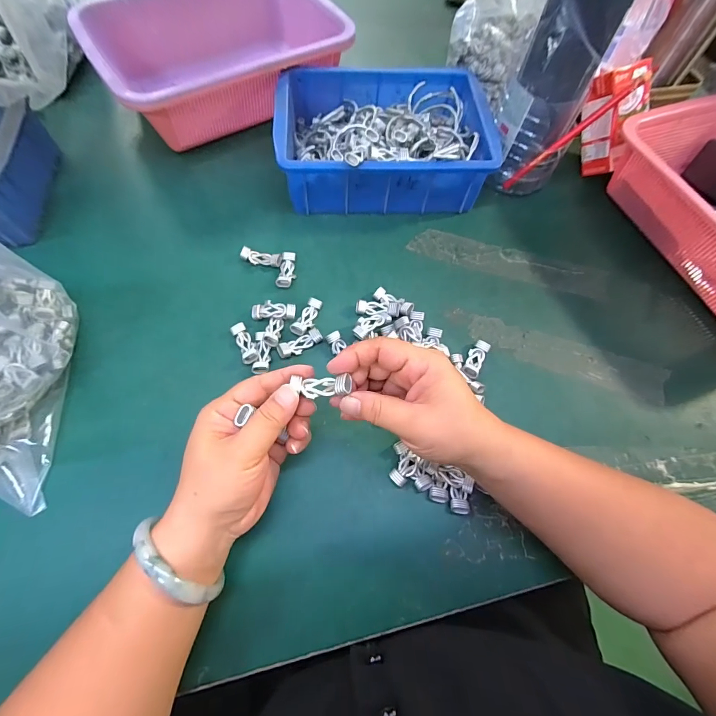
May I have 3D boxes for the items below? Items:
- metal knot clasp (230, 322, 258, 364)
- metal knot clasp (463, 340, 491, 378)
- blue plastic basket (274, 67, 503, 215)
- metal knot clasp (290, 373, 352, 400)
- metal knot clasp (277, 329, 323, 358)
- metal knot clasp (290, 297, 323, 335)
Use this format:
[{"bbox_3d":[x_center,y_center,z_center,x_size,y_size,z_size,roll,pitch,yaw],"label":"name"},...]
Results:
[{"bbox_3d":[-0.110,-0.013,0.342,0.015,0.012,0.042,-25,69,-14],"label":"metal knot clasp"},{"bbox_3d":[0.117,0.001,0.345,0.016,0.011,0.044,27,67,9],"label":"metal knot clasp"},{"bbox_3d":[0.030,-0.266,0.429,0.242,0.079,0.181,-4,66,-5],"label":"blue plastic basket"},{"bbox_3d":[-0.025,0.019,0.240,0.037,0.010,0.014,-4,64,16],"label":"metal knot clasp"},{"bbox_3d":[-0.057,-0.015,0.343,0.045,0.008,0.016,-29,70,-15],"label":"metal knot clasp"},{"bbox_3d":[-0.051,-0.042,0.357,0.019,0.008,0.046,24,67,8],"label":"metal knot clasp"}]

